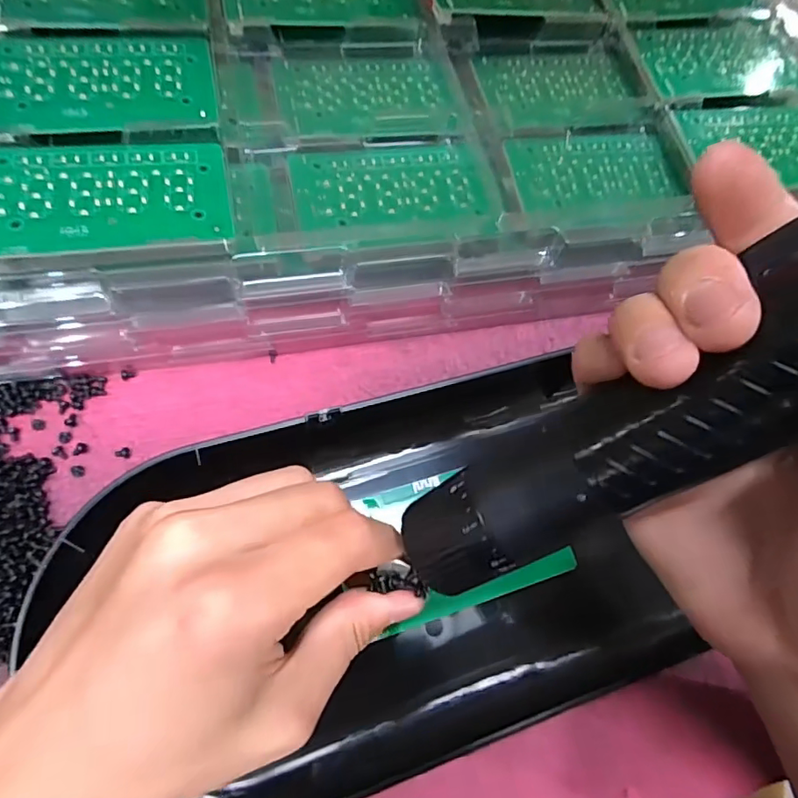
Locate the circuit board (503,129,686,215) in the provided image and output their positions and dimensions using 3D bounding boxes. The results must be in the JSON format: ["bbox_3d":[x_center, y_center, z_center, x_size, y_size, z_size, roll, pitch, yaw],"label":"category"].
[{"bbox_3d":[0.107,-0.128,0.298,0.095,0.004,0.050,-10,73,-12],"label":"circuit board"}]

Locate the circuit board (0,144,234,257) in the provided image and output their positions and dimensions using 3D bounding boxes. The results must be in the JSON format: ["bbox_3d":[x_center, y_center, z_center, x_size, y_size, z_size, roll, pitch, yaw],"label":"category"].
[{"bbox_3d":[-0.130,-0.089,0.234,0.106,0.004,0.059,-7,67,-14],"label":"circuit board"}]

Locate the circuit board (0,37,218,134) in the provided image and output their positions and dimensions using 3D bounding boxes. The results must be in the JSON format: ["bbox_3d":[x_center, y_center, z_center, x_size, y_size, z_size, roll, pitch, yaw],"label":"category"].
[{"bbox_3d":[-0.144,-0.151,0.257,0.105,0.004,0.059,-7,72,-12],"label":"circuit board"}]

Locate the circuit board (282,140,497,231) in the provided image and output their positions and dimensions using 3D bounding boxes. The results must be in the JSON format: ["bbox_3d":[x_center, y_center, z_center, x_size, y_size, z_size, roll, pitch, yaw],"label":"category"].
[{"bbox_3d":[-0.002,-0.109,0.275,0.100,0.011,0.048,-8,75,-9],"label":"circuit board"}]

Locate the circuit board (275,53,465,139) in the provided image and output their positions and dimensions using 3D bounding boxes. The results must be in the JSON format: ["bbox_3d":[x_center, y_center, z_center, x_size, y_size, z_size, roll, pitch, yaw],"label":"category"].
[{"bbox_3d":[-0.017,-0.170,0.293,0.096,0.009,0.061,-8,75,-9],"label":"circuit board"}]

